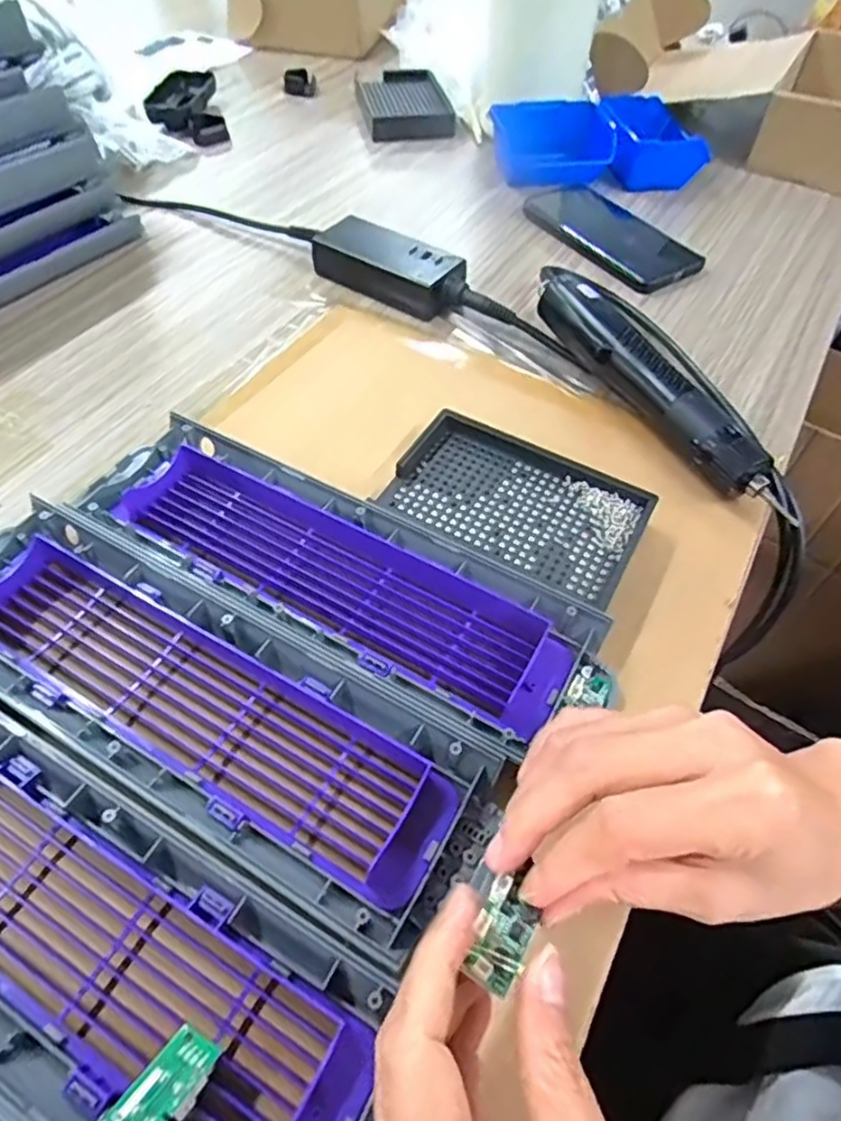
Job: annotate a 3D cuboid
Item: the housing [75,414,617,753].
[{"bbox_3d":[-0.046,0.007,0.328,0.276,0.030,0.081,25,57,16],"label":"housing"}]

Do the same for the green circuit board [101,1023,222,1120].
[{"bbox_3d":[-0.082,0.166,0.197,0.019,0.007,0.043,30,31,18],"label":"green circuit board"}]

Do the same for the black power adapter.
[{"bbox_3d":[-0.023,-0.231,0.510,0.126,0.031,0.046,28,58,17],"label":"black power adapter"}]

